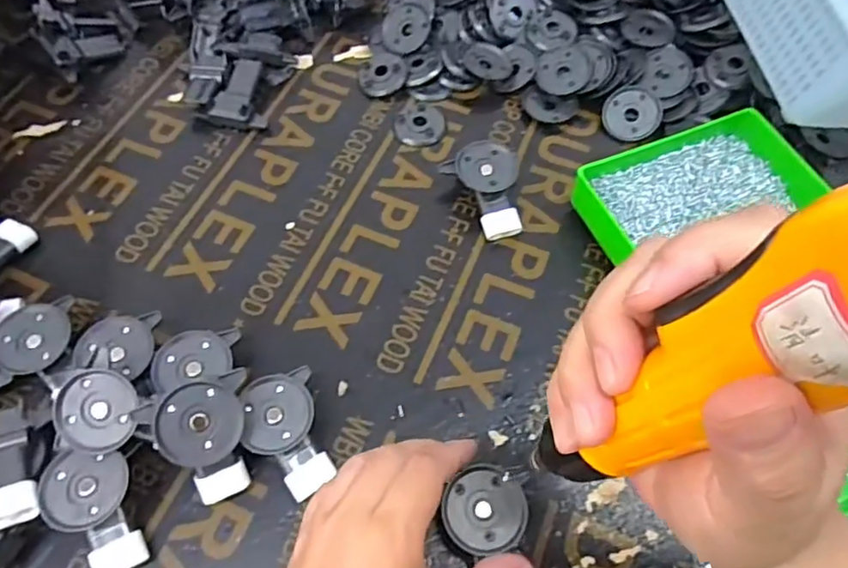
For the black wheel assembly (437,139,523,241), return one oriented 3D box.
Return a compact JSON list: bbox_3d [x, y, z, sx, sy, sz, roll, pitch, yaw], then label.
[{"bbox_3d":[0.041,-0.067,0.424,0.052,0.030,0.065,-2,61,-2],"label":"black wheel assembly"}]

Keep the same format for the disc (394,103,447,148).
[{"bbox_3d":[-0.003,-0.128,0.472,0.040,0.005,0.040,5,61,2],"label":"disc"}]

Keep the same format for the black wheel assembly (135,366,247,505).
[{"bbox_3d":[-0.118,0.084,0.321,0.045,0.054,0.057,-4,61,-3],"label":"black wheel assembly"}]

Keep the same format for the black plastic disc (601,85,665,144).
[{"bbox_3d":[0.163,-0.135,0.468,0.043,0.006,0.046,-8,77,13],"label":"black plastic disc"}]

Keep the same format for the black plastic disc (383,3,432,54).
[{"bbox_3d":[-0.015,-0.216,0.504,0.040,0.004,0.042,0,91,11],"label":"black plastic disc"}]

